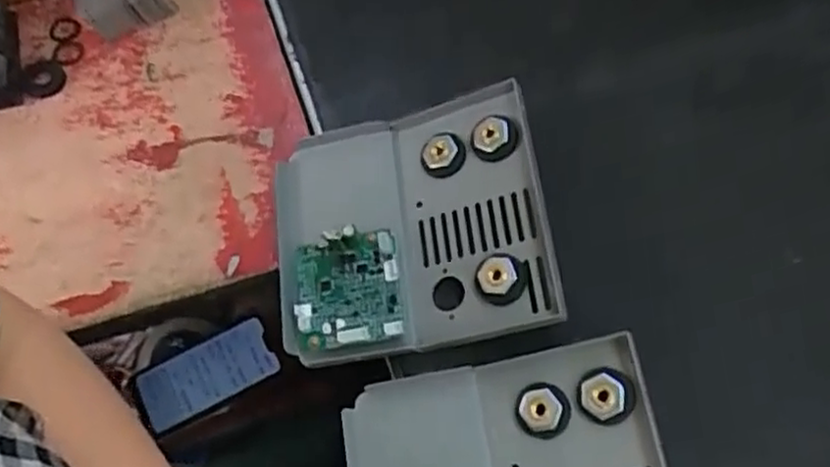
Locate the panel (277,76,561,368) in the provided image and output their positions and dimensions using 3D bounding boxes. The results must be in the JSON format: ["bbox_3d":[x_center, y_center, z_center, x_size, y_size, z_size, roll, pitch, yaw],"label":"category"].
[{"bbox_3d":[-0.005,-0.002,0.465,0.174,0.050,0.158,-11,64,9],"label":"panel"}]

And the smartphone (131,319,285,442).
[{"bbox_3d":[-0.223,0.153,0.780,0.147,0.012,0.072,-27,75,-5],"label":"smartphone"}]

